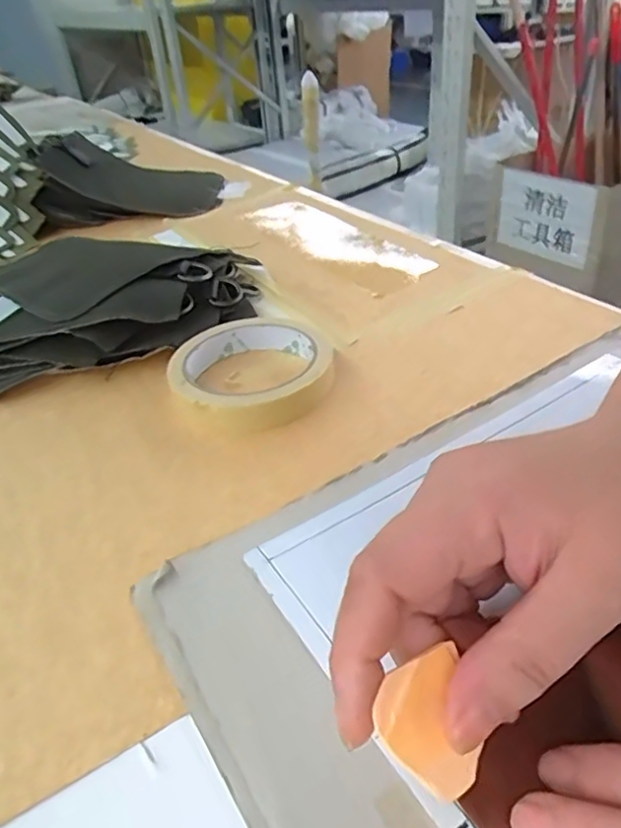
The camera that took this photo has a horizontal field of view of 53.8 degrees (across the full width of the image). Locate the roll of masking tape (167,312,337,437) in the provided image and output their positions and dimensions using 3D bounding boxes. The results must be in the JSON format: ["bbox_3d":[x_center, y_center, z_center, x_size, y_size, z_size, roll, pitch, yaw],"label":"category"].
[{"bbox_3d":[-0.035,-0.027,0.370,0.095,0.021,0.095,-5,36,3],"label":"roll of masking tape"}]

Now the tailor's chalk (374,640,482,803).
[{"bbox_3d":[0.033,0.086,0.168,0.028,0.035,0.005,-20,-6,-25],"label":"tailor's chalk"}]

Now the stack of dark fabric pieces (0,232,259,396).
[{"bbox_3d":[-0.182,-0.087,0.455,0.275,0.046,0.192,-11,36,-5],"label":"stack of dark fabric pieces"}]

